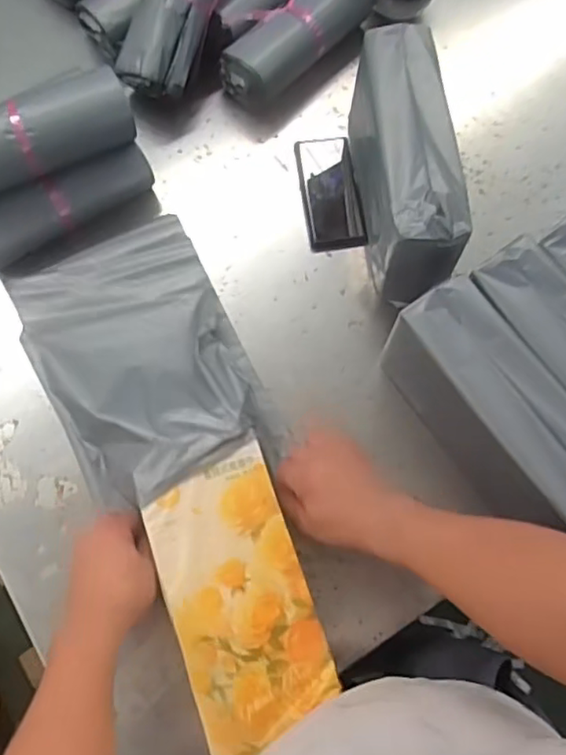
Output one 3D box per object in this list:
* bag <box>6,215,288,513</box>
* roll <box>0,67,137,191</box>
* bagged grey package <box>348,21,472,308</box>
[{"bbox_3d":[-0.166,-0.037,0.688,0.223,0.107,0.343,-25,74,-10],"label":"bag"},{"bbox_3d":[-0.295,-0.280,0.698,0.239,0.061,0.074,-31,75,-11],"label":"roll"},{"bbox_3d":[0.149,-0.267,0.751,0.092,0.160,0.309,-3,71,-3],"label":"bagged grey package"}]

